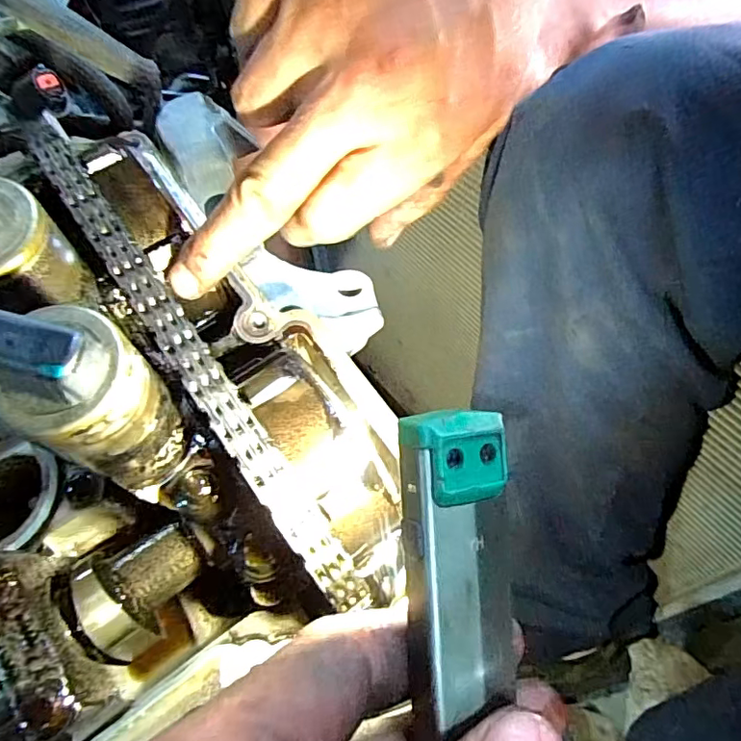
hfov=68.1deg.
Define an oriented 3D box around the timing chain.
[{"bbox_3d":[-0.059,-0.009,0.168,0.012,0.015,0.185,-33,76,-19],"label":"timing chain"}]

